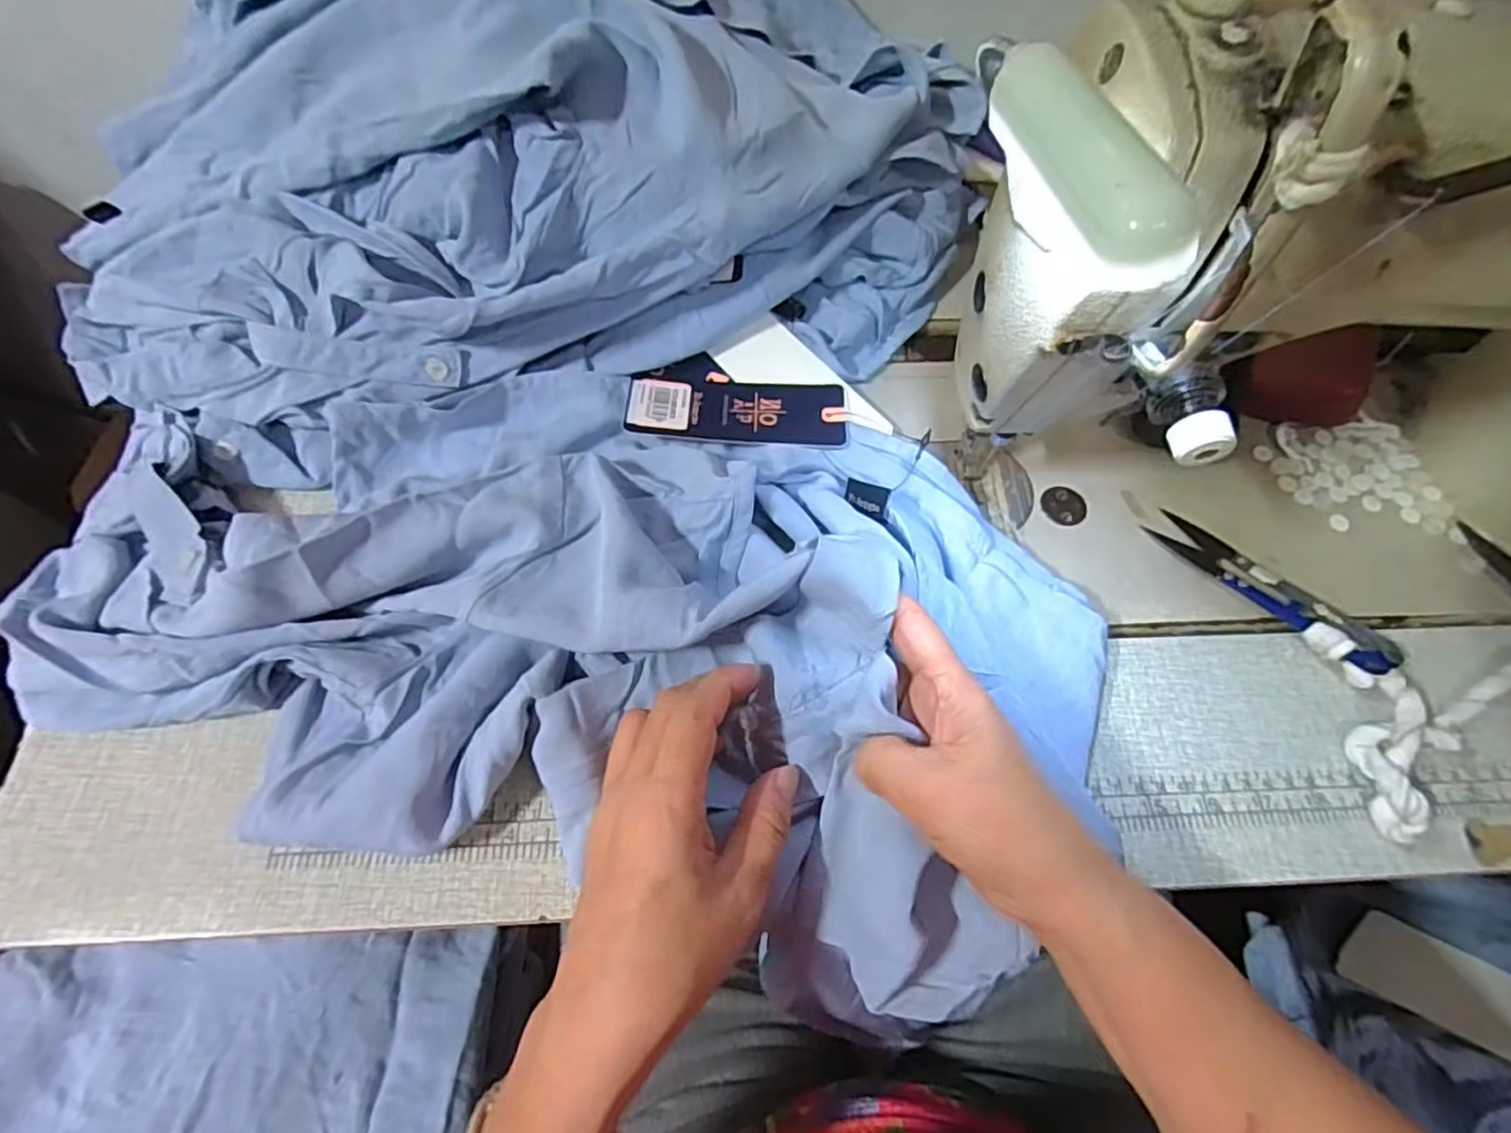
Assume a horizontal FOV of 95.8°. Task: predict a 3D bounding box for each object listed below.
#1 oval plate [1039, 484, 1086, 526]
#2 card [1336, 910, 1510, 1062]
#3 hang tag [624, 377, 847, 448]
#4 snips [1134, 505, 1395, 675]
[{"bbox_3d":[0.168,-0.034,0.372,0.024,0.004,0.023,14,65,4],"label":"oval plate"},{"bbox_3d":[0.433,0.260,0.414,0.053,0.117,0.006,-41,109,-15],"label":"card"},{"bbox_3d":[-0.010,-0.087,0.381,0.118,0.010,0.042,4,66,-3],"label":"hang tag"},{"bbox_3d":[0.257,0.011,0.341,0.025,0.010,0.115,-37,59,-16],"label":"snips"}]

